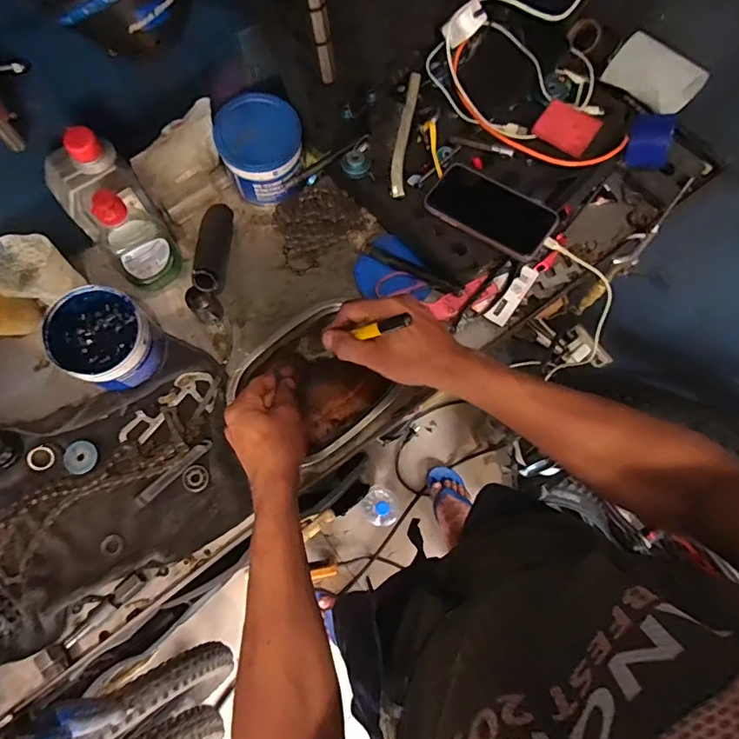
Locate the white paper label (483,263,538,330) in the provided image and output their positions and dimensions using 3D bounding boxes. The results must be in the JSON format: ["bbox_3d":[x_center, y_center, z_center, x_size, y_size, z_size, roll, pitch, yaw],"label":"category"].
[{"bbox_3d":[0.184,-0.095,0.630,0.026,0.007,0.088,39,83,2],"label":"white paper label"}]

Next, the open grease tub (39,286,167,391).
[{"bbox_3d":[-0.303,-0.035,0.563,0.112,0.085,0.098,29,77,5],"label":"open grease tub"}]

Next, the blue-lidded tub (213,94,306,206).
[{"bbox_3d":[-0.134,-0.277,0.627,0.100,0.084,0.094,0,76,-2],"label":"blue-lidded tub"}]

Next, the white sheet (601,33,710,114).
[{"bbox_3d":[0.369,-0.381,0.634,0.111,0.038,0.062,43,79,8],"label":"white sheet"}]

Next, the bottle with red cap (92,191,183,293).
[{"bbox_3d":[-0.272,-0.148,0.568,0.070,0.161,0.048,-32,79,-9],"label":"bottle with red cap"}]

